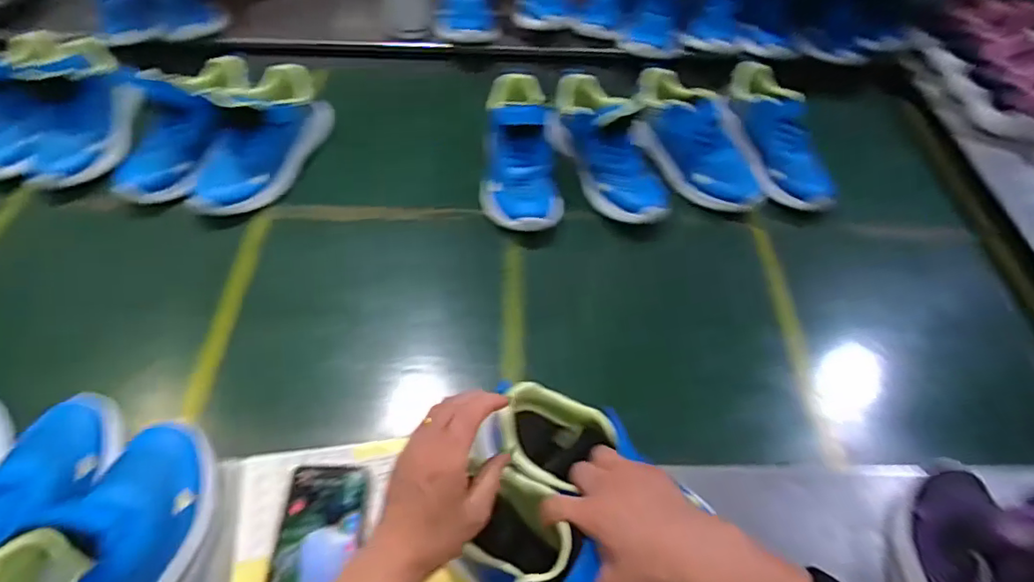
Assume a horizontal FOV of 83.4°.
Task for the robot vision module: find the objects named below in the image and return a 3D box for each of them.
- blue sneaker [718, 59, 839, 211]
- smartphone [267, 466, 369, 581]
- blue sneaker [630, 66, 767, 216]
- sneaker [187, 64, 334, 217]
[{"bbox_3d":[0.365,-0.220,0.806,0.082,0.092,0.276,-1,53,-3],"label":"blue sneaker"},{"bbox_3d":[-0.177,0.227,0.515,0.078,0.016,0.148,0,53,-3],"label":"smartphone"},{"bbox_3d":[0.248,-0.217,0.812,0.119,0.096,0.248,-25,72,-20],"label":"blue sneaker"},{"bbox_3d":[-0.359,-0.217,0.807,0.104,0.117,0.229,11,53,6],"label":"sneaker"}]

